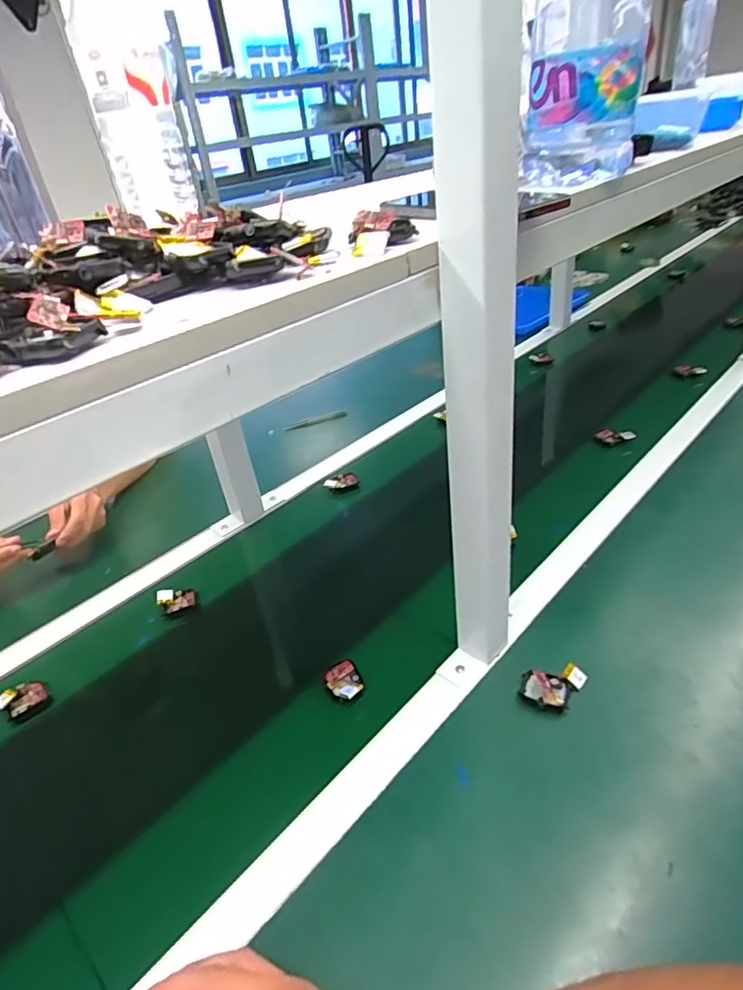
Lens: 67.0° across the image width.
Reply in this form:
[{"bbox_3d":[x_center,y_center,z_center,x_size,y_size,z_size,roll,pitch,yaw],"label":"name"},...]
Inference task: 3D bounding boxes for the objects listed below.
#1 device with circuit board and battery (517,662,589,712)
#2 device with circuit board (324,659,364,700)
[{"bbox_3d":[0.182,0.191,0.557,0.067,0.012,0.042,-9,34,-2],"label":"device with circuit board and battery"},{"bbox_3d":[-0.029,0.198,0.599,0.035,0.018,0.053,-18,36,-15],"label":"device with circuit board"}]

